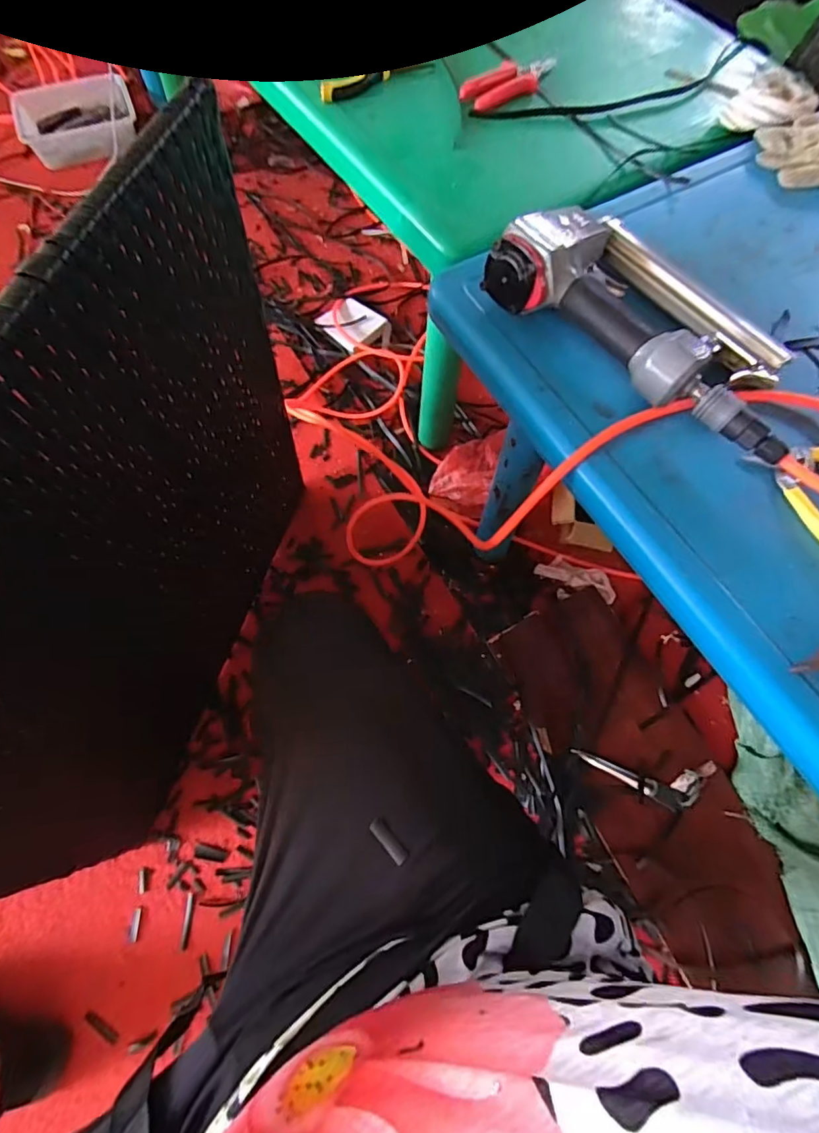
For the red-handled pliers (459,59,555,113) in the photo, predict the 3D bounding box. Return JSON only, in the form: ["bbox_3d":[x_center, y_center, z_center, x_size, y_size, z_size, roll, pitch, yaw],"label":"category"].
[{"bbox_3d":[0.118,-0.584,0.625,0.131,0.014,0.055,-41,75,-17],"label":"red-handled pliers"}]

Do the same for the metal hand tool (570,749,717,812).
[{"bbox_3d":[0.353,0.321,0.776,0.206,0.013,0.069,5,67,0],"label":"metal hand tool"}]

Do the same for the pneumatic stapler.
[{"bbox_3d":[0.209,-0.216,0.443,0.268,0.069,0.152,35,70,12],"label":"pneumatic stapler"}]

